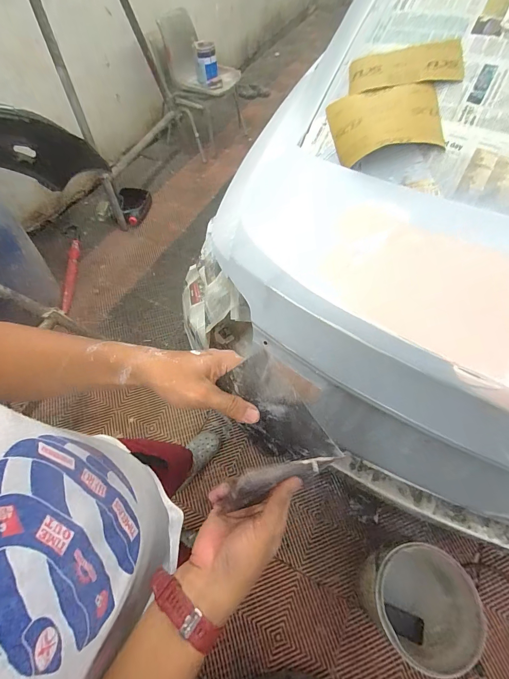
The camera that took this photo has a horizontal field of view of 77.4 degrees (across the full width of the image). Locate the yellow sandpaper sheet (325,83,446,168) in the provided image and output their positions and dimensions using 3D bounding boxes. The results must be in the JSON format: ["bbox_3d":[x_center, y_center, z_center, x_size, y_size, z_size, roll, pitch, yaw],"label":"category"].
[{"bbox_3d":[0.270,-0.457,0.668,0.198,0.081,0.173,0,59,-2],"label":"yellow sandpaper sheet"}]

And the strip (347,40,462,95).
[{"bbox_3d":[0.325,-0.589,0.691,0.227,0.018,0.107,1,75,11],"label":"strip"}]

